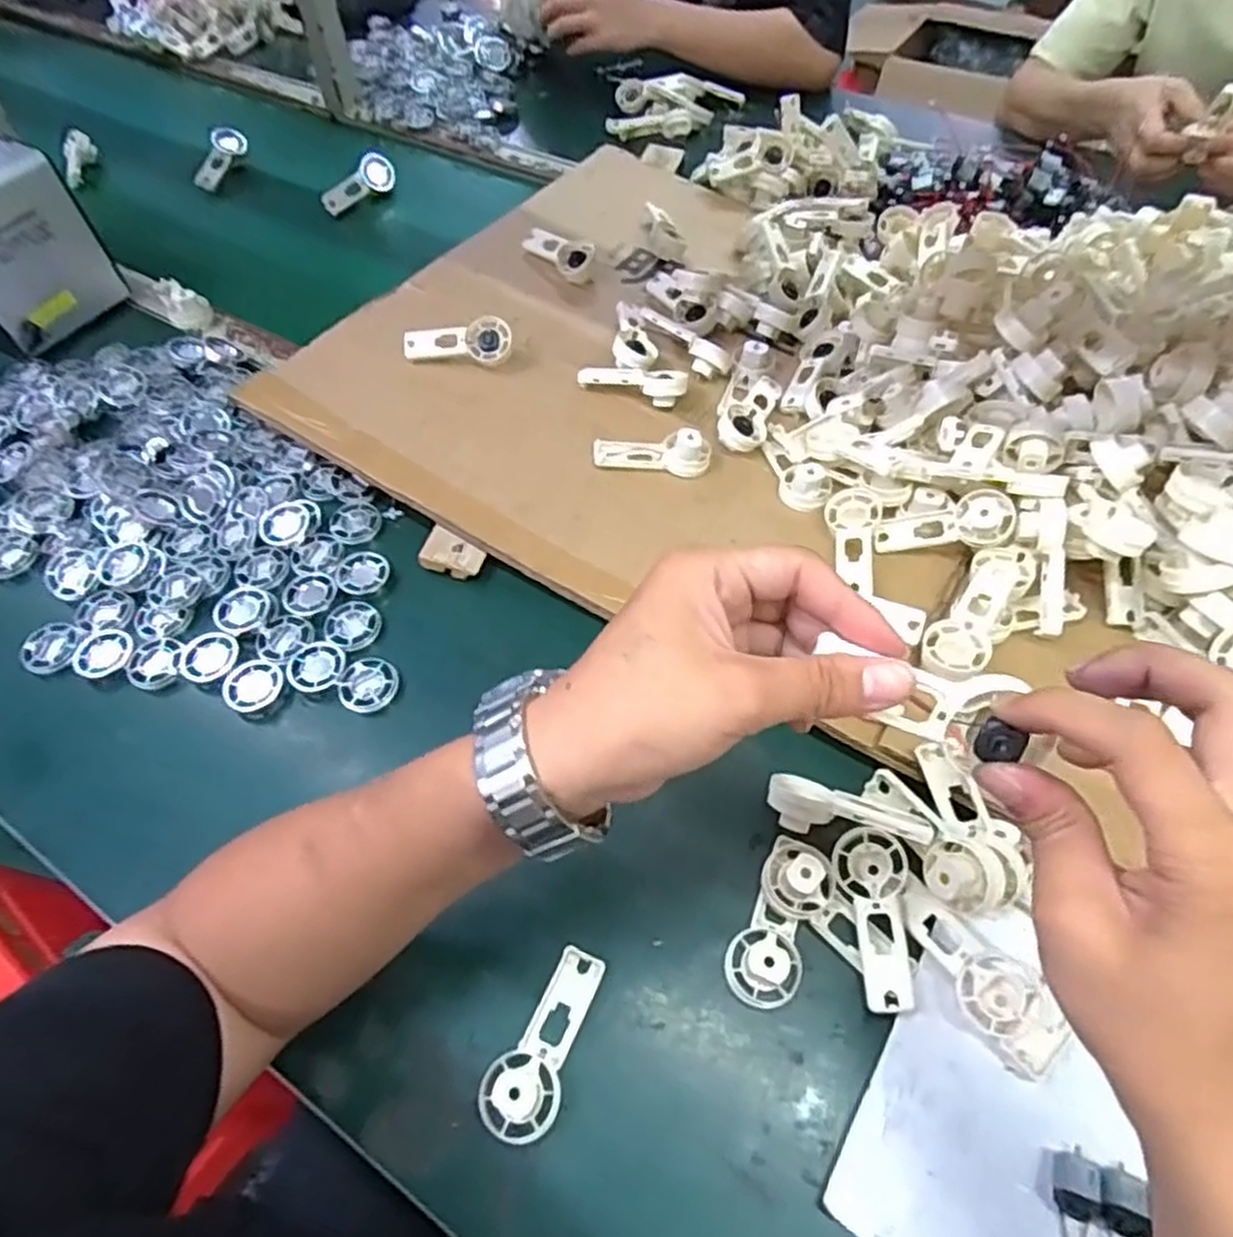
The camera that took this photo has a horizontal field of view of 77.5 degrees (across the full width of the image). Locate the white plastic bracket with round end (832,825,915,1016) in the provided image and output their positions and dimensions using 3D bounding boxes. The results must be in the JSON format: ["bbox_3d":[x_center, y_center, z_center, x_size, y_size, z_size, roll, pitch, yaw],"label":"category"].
[{"bbox_3d":[0.143,0.163,0.419,0.036,0.021,0.091,-1,55,0],"label":"white plastic bracket with round end"}]

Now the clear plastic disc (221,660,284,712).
[{"bbox_3d":[-0.250,0.045,0.526,0.039,0.010,0.033,-36,62,-21],"label":"clear plastic disc"}]

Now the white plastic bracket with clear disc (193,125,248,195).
[{"bbox_3d":[-0.510,-0.597,0.993,0.038,0.021,0.109,9,69,7],"label":"white plastic bracket with clear disc"}]

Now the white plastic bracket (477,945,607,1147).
[{"bbox_3d":[-0.037,0.218,0.398,0.038,0.023,0.094,20,58,14],"label":"white plastic bracket"}]

